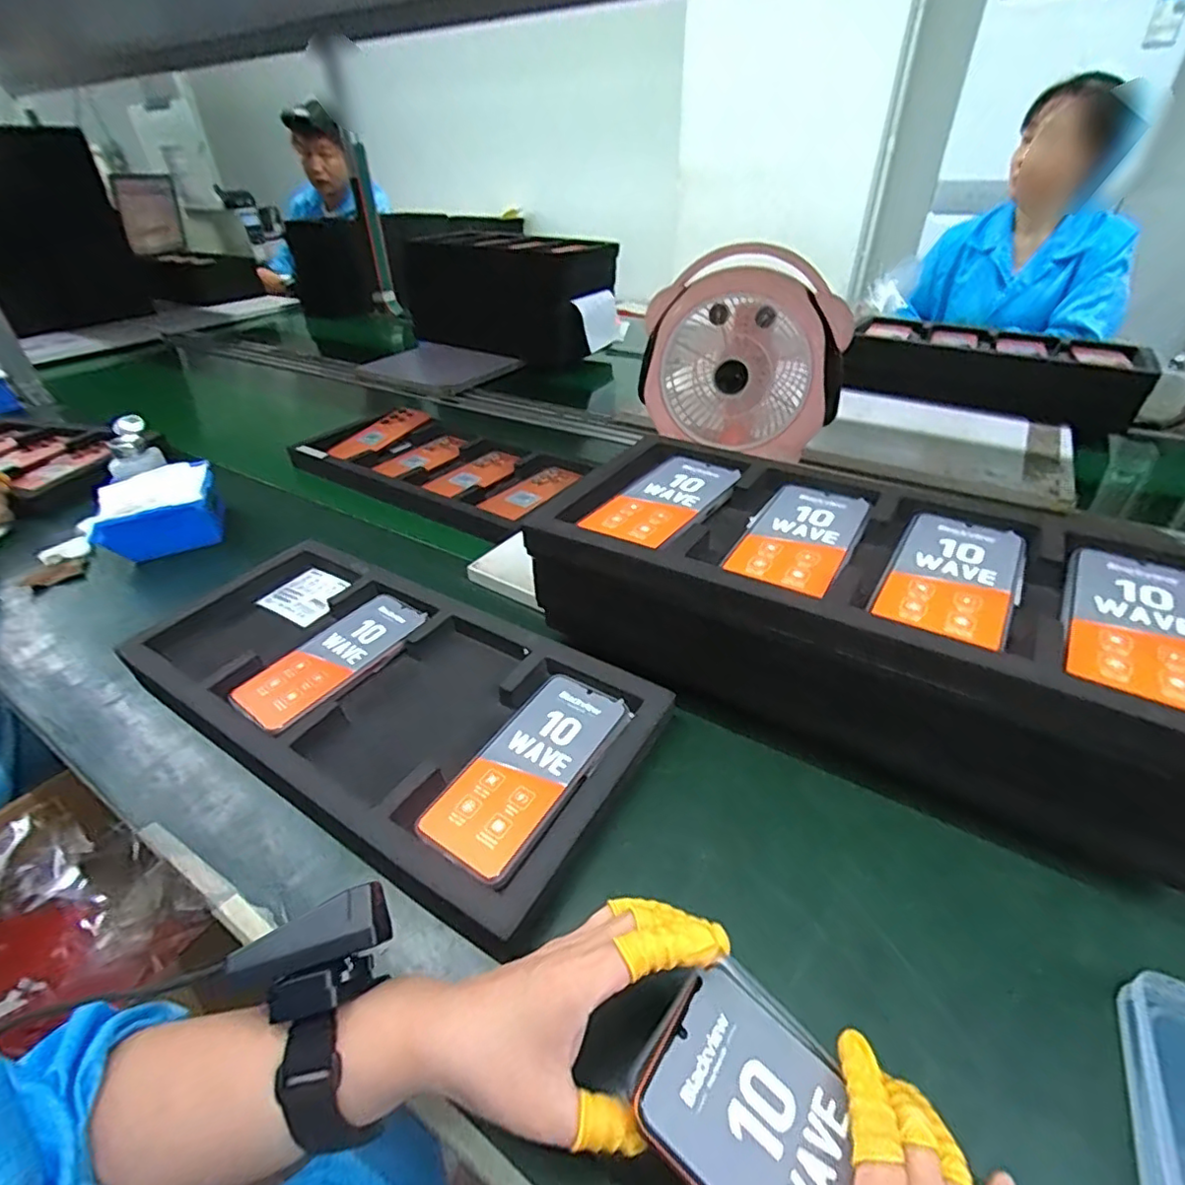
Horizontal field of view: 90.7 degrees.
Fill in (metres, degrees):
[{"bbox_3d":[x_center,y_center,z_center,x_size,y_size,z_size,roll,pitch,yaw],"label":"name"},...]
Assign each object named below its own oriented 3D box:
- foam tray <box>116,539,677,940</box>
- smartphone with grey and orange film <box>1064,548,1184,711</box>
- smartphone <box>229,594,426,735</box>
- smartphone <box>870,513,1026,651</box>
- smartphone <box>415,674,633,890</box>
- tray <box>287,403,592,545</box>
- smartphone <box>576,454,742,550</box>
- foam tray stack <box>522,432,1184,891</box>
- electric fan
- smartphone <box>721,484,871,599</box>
[{"bbox_3d":[-0.190,0.082,0.520,0.475,0.030,0.219,21,42,26],"label":"foam tray"},{"bbox_3d":[0.352,0.019,0.372,0.082,0.005,0.158,22,43,27],"label":"smartphone with grey and orange film"},{"bbox_3d":[-0.243,0.061,0.553,0.080,0.016,0.170,24,43,29],"label":"smartphone"},{"bbox_3d":[0.260,-0.015,0.422,0.077,0.004,0.158,23,43,28],"label":"smartphone"},{"bbox_3d":[-0.046,0.133,0.443,0.084,0.015,0.173,22,42,27],"label":"smartphone"},{"bbox_3d":[-0.232,-0.196,0.895,0.475,0.048,0.232,24,43,29],"label":"tray"},{"bbox_3d":[0.065,-0.085,0.523,0.080,0.009,0.162,26,44,31],"label":"smartphone"},{"bbox_3d":[0.206,0.016,0.481,0.479,0.145,0.224,20,42,25],"label":"foam tray stack"},{"bbox_3d":[0.191,-0.305,0.762,0.244,0.220,0.122,7,37,10],"label":"electric fan"},{"bbox_3d":[0.165,-0.046,0.469,0.080,0.006,0.152,20,42,25],"label":"smartphone"}]

